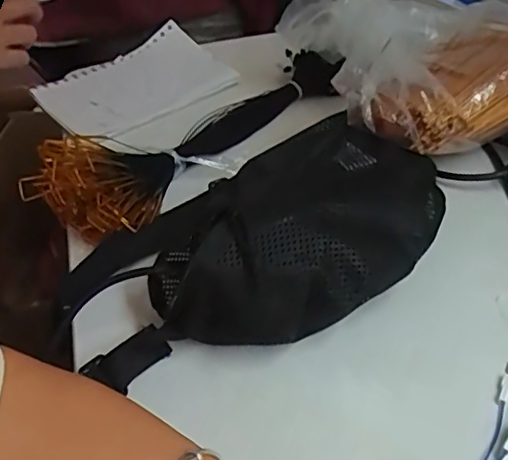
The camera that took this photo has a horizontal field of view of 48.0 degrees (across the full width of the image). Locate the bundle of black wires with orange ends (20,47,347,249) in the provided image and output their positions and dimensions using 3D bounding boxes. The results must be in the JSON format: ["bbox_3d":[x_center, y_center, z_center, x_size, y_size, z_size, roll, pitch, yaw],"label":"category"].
[{"bbox_3d":[-0.044,-0.109,0.545,0.110,0.063,0.337,26,47,31],"label":"bundle of black wires with orange ends"}]

